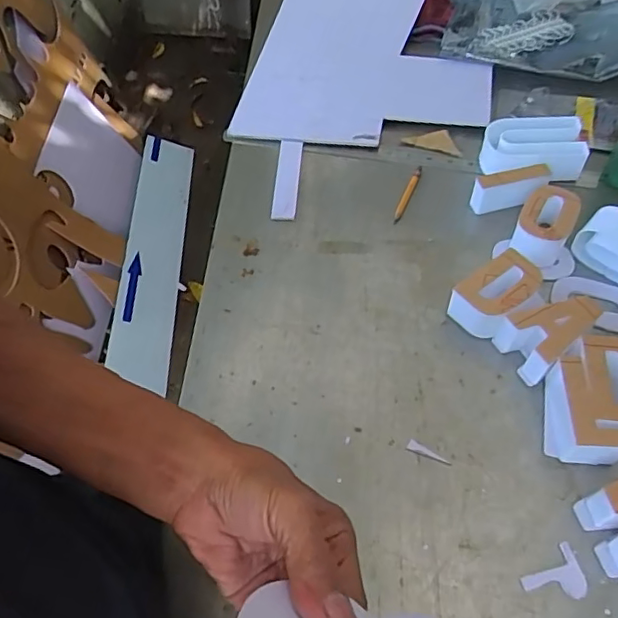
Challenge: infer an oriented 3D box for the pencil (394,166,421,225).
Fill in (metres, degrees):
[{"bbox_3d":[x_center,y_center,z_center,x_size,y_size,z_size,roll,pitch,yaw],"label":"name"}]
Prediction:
[{"bbox_3d":[0.117,-0.137,0.673,0.010,0.004,0.090,19,60,16],"label":"pencil"}]

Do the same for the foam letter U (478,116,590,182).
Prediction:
[{"bbox_3d":[0.266,-0.191,0.671,0.116,0.044,0.067,10,58,11],"label":"foam letter U"}]

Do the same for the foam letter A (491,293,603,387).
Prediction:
[{"bbox_3d":[0.225,0.020,0.539,0.087,0.044,0.059,-34,61,-17],"label":"foam letter A"}]

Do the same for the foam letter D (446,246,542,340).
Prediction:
[{"bbox_3d":[0.185,-0.013,0.561,0.086,0.042,0.052,-37,62,-19],"label":"foam letter D"}]

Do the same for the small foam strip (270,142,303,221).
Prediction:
[{"bbox_3d":[-0.026,-0.159,0.694,0.029,0.012,0.123,2,57,5],"label":"small foam strip"}]

